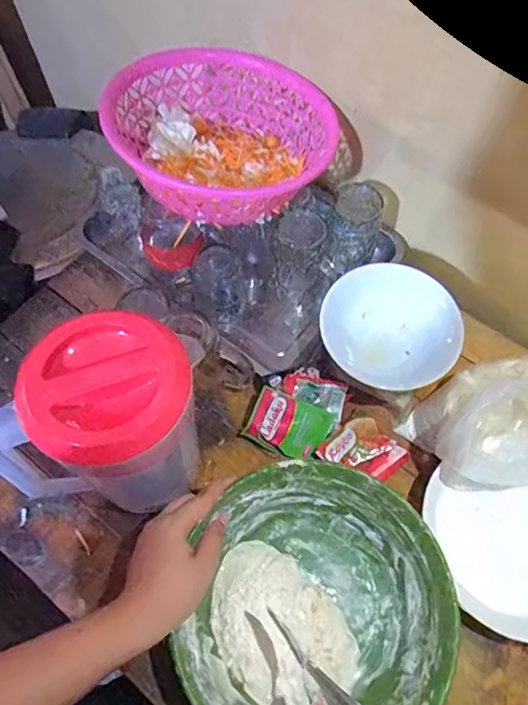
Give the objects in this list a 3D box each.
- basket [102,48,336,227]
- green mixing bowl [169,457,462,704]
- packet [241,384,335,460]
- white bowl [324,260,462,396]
[{"bbox_3d":[-0.051,-0.267,0.610,0.255,0.104,0.242,0,63,-1],"label":"basket"},{"bbox_3d":[0.049,0.229,0.462,0.221,0.084,0.228,0,63,-1],"label":"green mixing bowl"},{"bbox_3d":[0.029,0.086,0.578,0.093,0.012,0.065,25,87,-9],"label":"packet"},{"bbox_3d":[0.143,-0.024,0.573,0.147,0.055,0.146,0,63,-1],"label":"white bowl"}]

